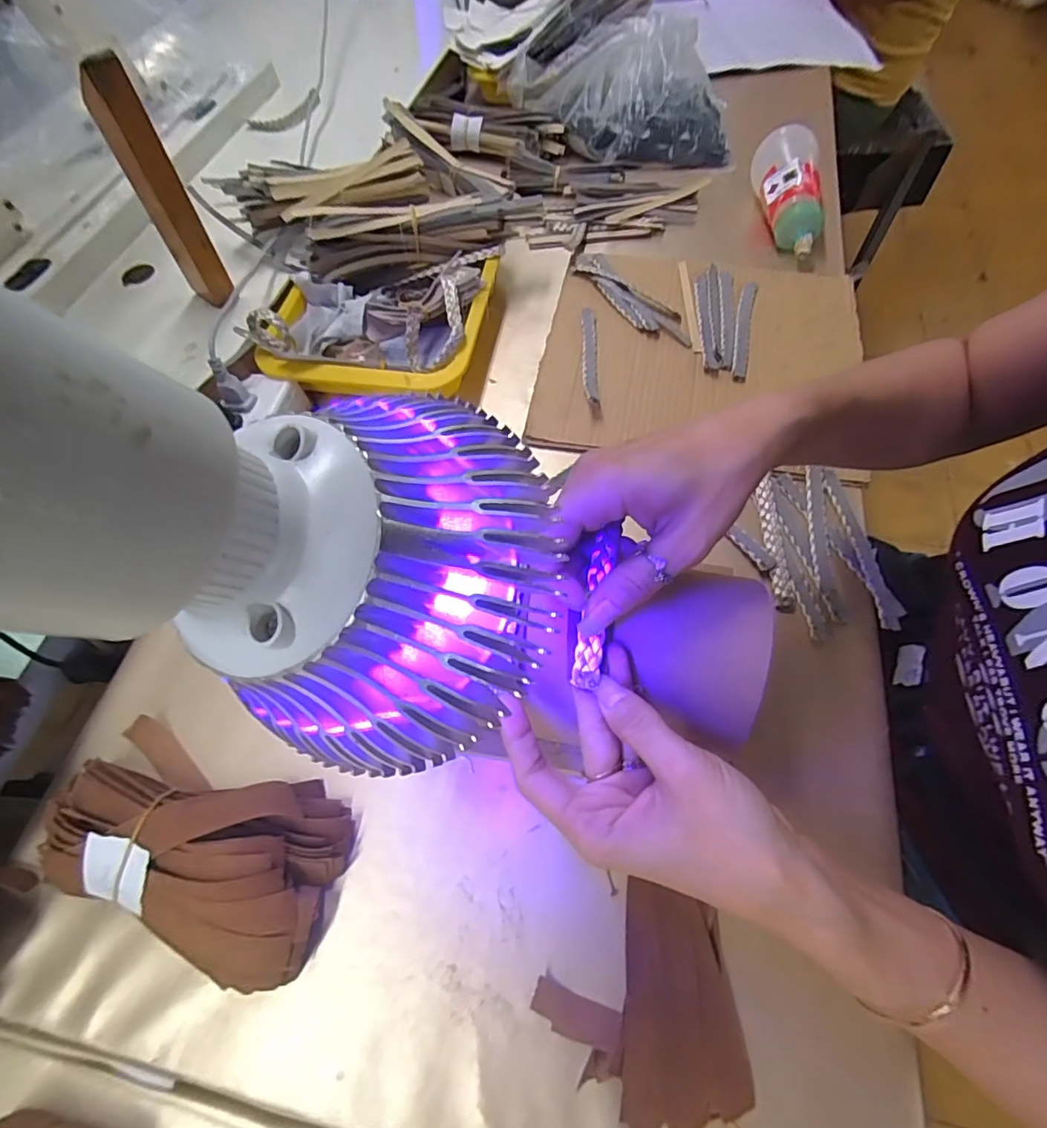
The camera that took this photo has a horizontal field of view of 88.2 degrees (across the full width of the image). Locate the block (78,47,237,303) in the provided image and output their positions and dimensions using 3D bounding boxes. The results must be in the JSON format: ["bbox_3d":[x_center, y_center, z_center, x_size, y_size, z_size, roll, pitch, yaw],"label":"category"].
[{"bbox_3d":[-0.307,-0.311,0.462,0.033,0.196,0.051,-35,65,-15],"label":"block"}]

